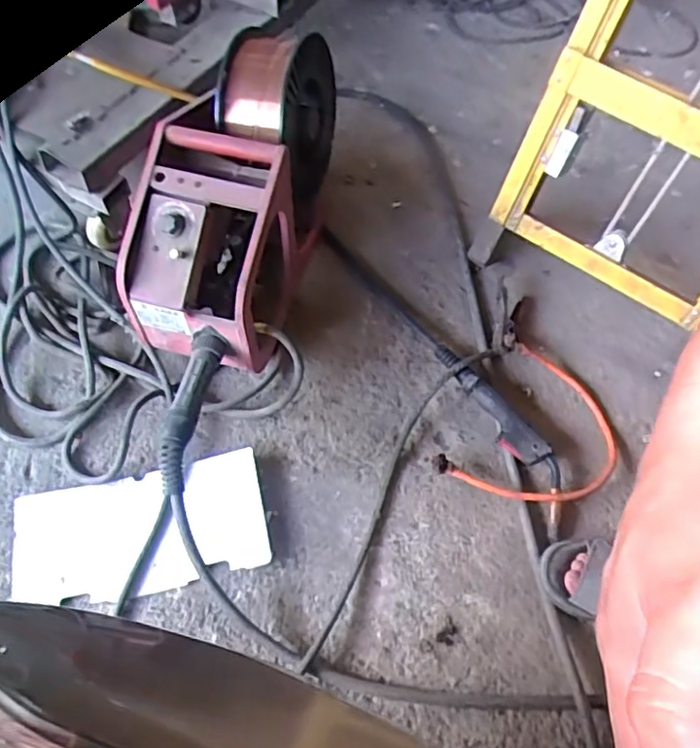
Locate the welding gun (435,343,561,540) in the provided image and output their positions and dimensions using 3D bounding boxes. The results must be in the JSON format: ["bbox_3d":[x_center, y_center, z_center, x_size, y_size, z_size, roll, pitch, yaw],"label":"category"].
[{"bbox_3d":[0.251,0.084,0.951,0.072,0.048,0.349,-21,62,-15],"label":"welding gun"}]

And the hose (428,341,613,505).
[{"bbox_3d":[0.300,0.096,0.943,0.221,0.042,0.292,33,63,16],"label":"hose"}]

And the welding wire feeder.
[{"bbox_3d":[-0.176,-0.268,0.983,0.214,0.324,0.502,11,59,3],"label":"welding wire feeder"}]

